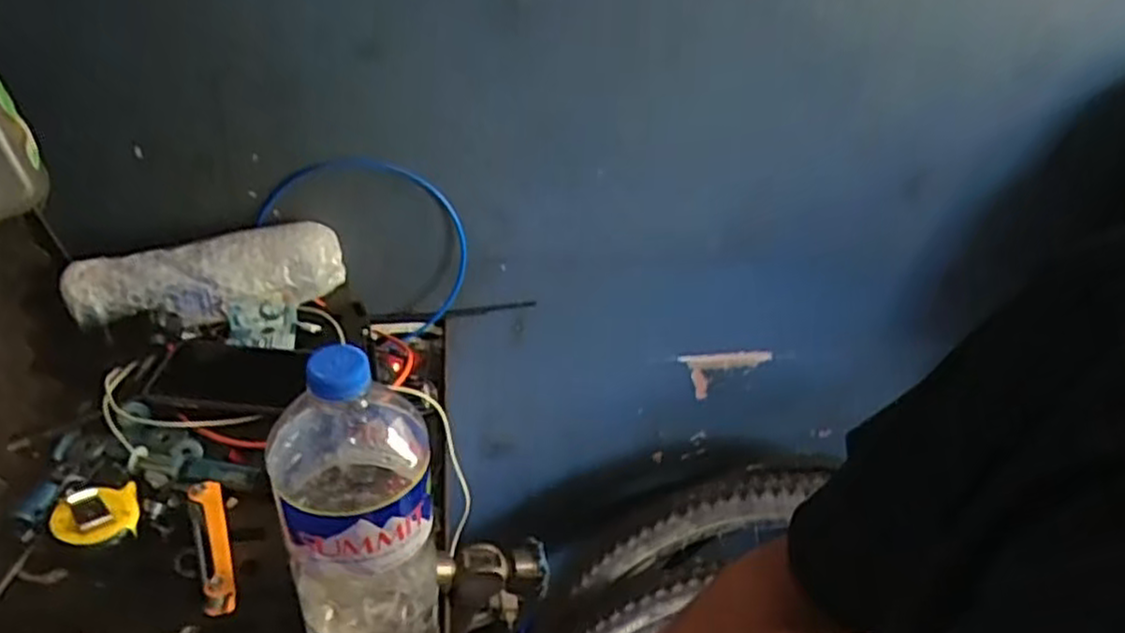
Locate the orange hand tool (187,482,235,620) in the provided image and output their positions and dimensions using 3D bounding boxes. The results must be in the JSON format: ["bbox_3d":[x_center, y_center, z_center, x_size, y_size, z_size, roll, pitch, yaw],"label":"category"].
[{"bbox_3d":[-0.263,0.172,0.554,0.023,0.023,0.110,-13,41,-25],"label":"orange hand tool"}]

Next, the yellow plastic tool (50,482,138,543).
[{"bbox_3d":[-0.357,0.153,0.562,0.055,0.016,0.052,-2,35,-36],"label":"yellow plastic tool"}]

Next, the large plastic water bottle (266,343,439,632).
[{"bbox_3d":[-0.124,0.147,0.466,0.089,0.301,0.090,-9,39,-20],"label":"large plastic water bottle"}]

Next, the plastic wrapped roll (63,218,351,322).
[{"bbox_3d":[-0.348,-0.040,0.733,0.249,0.074,0.058,-10,40,-22],"label":"plastic wrapped roll"}]

